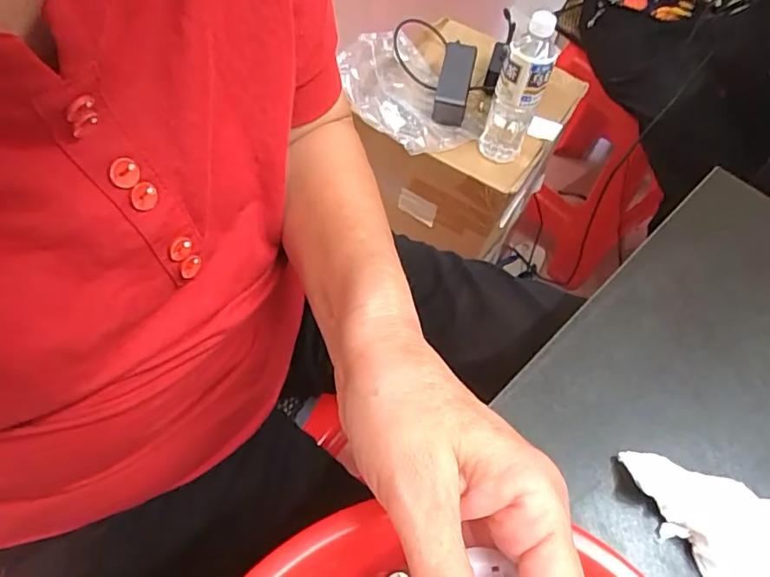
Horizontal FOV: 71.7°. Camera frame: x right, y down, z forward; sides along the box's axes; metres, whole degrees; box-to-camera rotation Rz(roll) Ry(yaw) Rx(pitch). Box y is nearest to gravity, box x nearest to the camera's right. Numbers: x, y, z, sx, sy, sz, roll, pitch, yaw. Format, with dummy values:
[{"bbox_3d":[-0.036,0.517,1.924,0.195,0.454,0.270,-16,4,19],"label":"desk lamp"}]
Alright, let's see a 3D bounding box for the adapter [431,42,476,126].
[{"bbox_3d":[0.107,-0.319,0.823,0.049,0.030,0.128,11,83,4],"label":"adapter"}]

